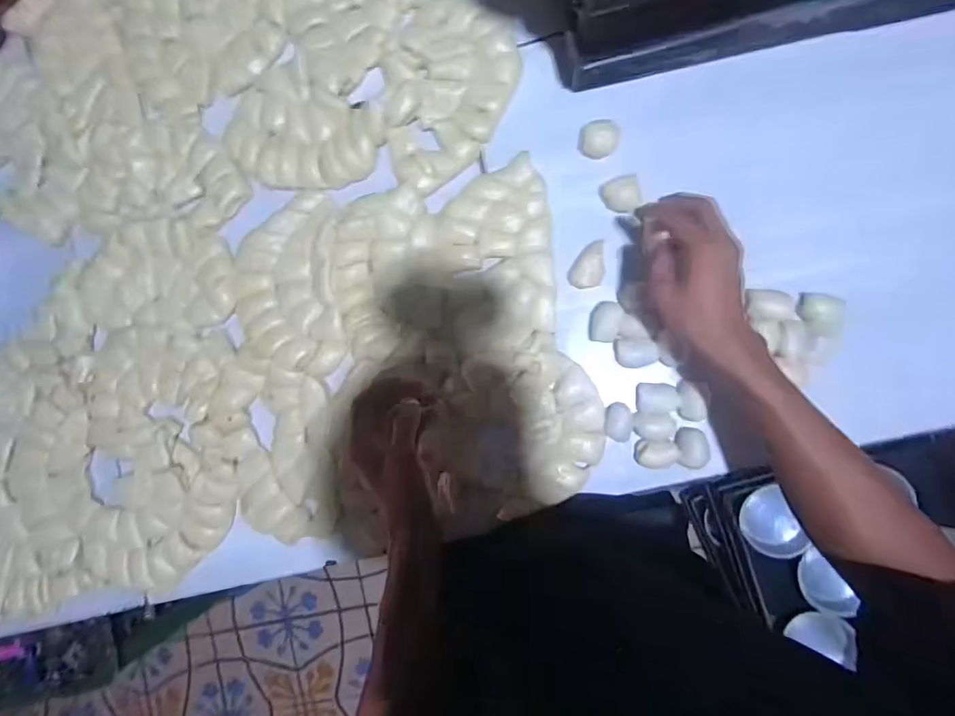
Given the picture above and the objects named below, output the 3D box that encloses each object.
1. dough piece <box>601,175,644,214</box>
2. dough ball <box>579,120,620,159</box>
[{"bbox_3d":[0.152,-0.171,0.529,0.037,0.013,0.035,-13,89,6],"label":"dough piece"},{"bbox_3d":[0.128,-0.228,0.531,0.040,0.034,0.035,-33,87,5],"label":"dough ball"}]

